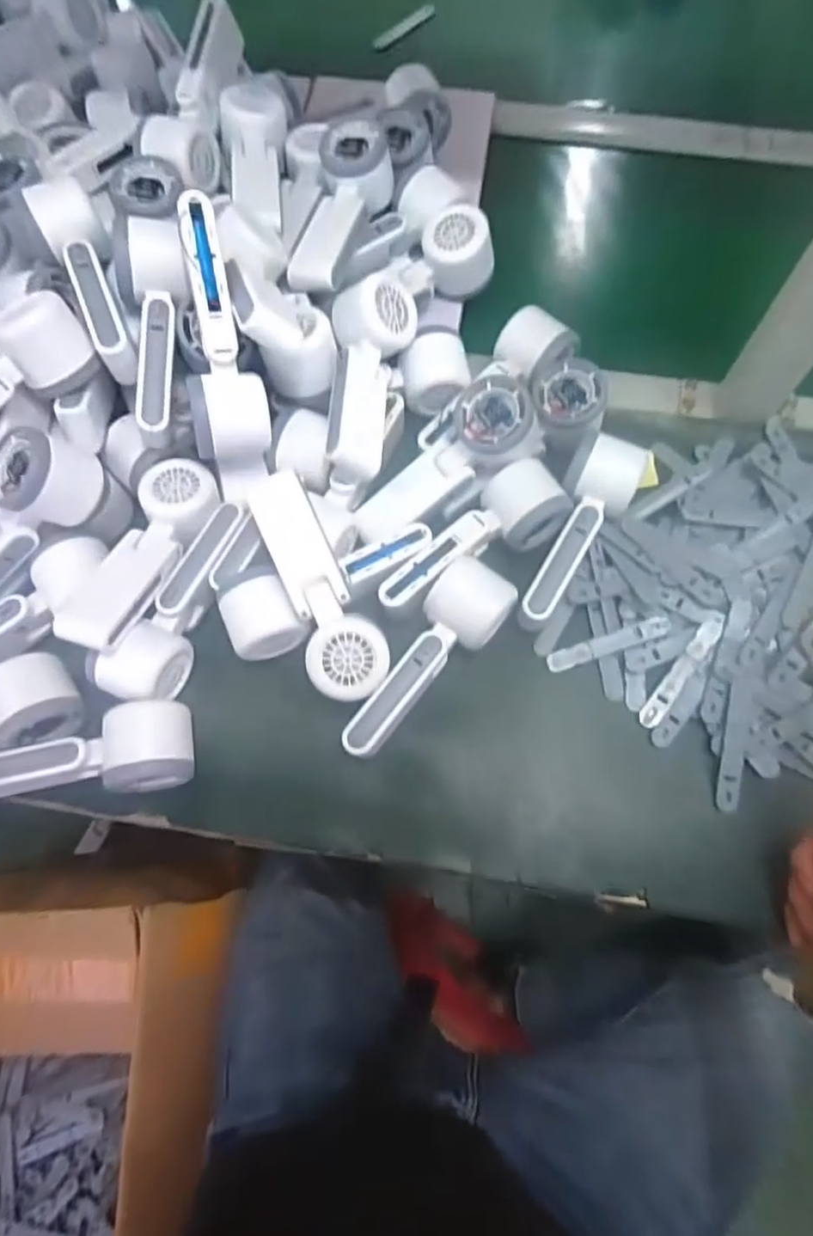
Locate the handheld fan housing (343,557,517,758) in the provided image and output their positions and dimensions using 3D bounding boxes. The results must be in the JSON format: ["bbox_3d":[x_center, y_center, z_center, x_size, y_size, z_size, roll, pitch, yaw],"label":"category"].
[{"bbox_3d":[0.013,0.031,0.458,0.052,0.049,0.162,38,76,11],"label":"handheld fan housing"}]

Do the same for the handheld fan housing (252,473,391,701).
[{"bbox_3d":[-0.066,-0.021,0.447,0.058,0.032,0.164,-29,86,-4],"label":"handheld fan housing"}]

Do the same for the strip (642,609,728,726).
[{"bbox_3d":[0.207,0.039,0.469,0.014,0.004,0.100,35,88,10],"label":"strip"}]

